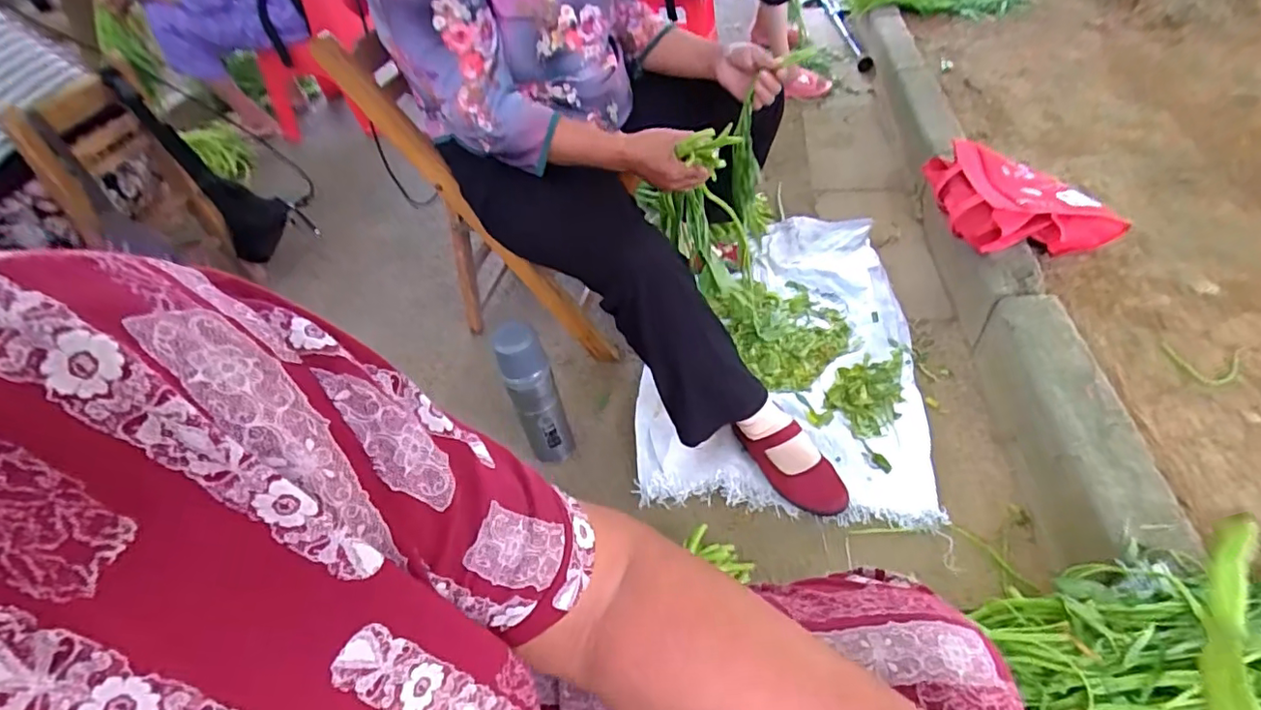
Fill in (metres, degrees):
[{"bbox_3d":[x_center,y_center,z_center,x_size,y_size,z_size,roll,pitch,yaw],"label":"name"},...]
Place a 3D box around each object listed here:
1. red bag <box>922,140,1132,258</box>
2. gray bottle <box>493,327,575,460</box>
[{"bbox_3d":[0.743,-0.306,1.144,0.269,0.136,0.277,-9,46,-3],"label":"red bag"},{"bbox_3d":[-0.149,0.080,0.931,0.074,0.306,0.063,-16,47,-9],"label":"gray bottle"}]

